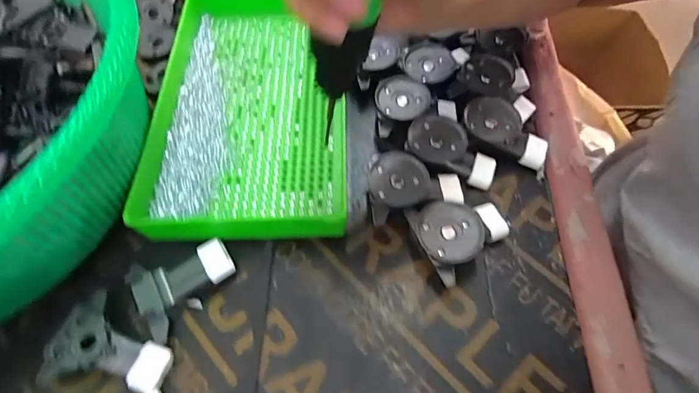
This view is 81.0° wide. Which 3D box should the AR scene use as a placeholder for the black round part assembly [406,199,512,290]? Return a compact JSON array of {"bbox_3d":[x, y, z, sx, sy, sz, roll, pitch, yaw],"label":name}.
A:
[{"bbox_3d":[0.077,0.025,0.282,0.066,0.028,0.053,-26,64,-11],"label":"black round part assembly"}]

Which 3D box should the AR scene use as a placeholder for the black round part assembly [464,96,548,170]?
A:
[{"bbox_3d":[0.120,-0.049,0.313,0.069,0.016,0.035,39,69,4],"label":"black round part assembly"}]

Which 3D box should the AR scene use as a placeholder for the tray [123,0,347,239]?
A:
[{"bbox_3d":[-0.083,-0.081,0.340,0.157,0.035,0.249,-3,61,1],"label":"tray"}]

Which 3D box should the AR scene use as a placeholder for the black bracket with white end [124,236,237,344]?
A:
[{"bbox_3d":[-0.108,0.058,0.275,0.062,0.021,0.048,-29,64,-13],"label":"black bracket with white end"}]

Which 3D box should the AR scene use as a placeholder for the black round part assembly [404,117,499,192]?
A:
[{"bbox_3d":[0.077,-0.034,0.307,0.070,0.012,0.039,34,67,4],"label":"black round part assembly"}]

